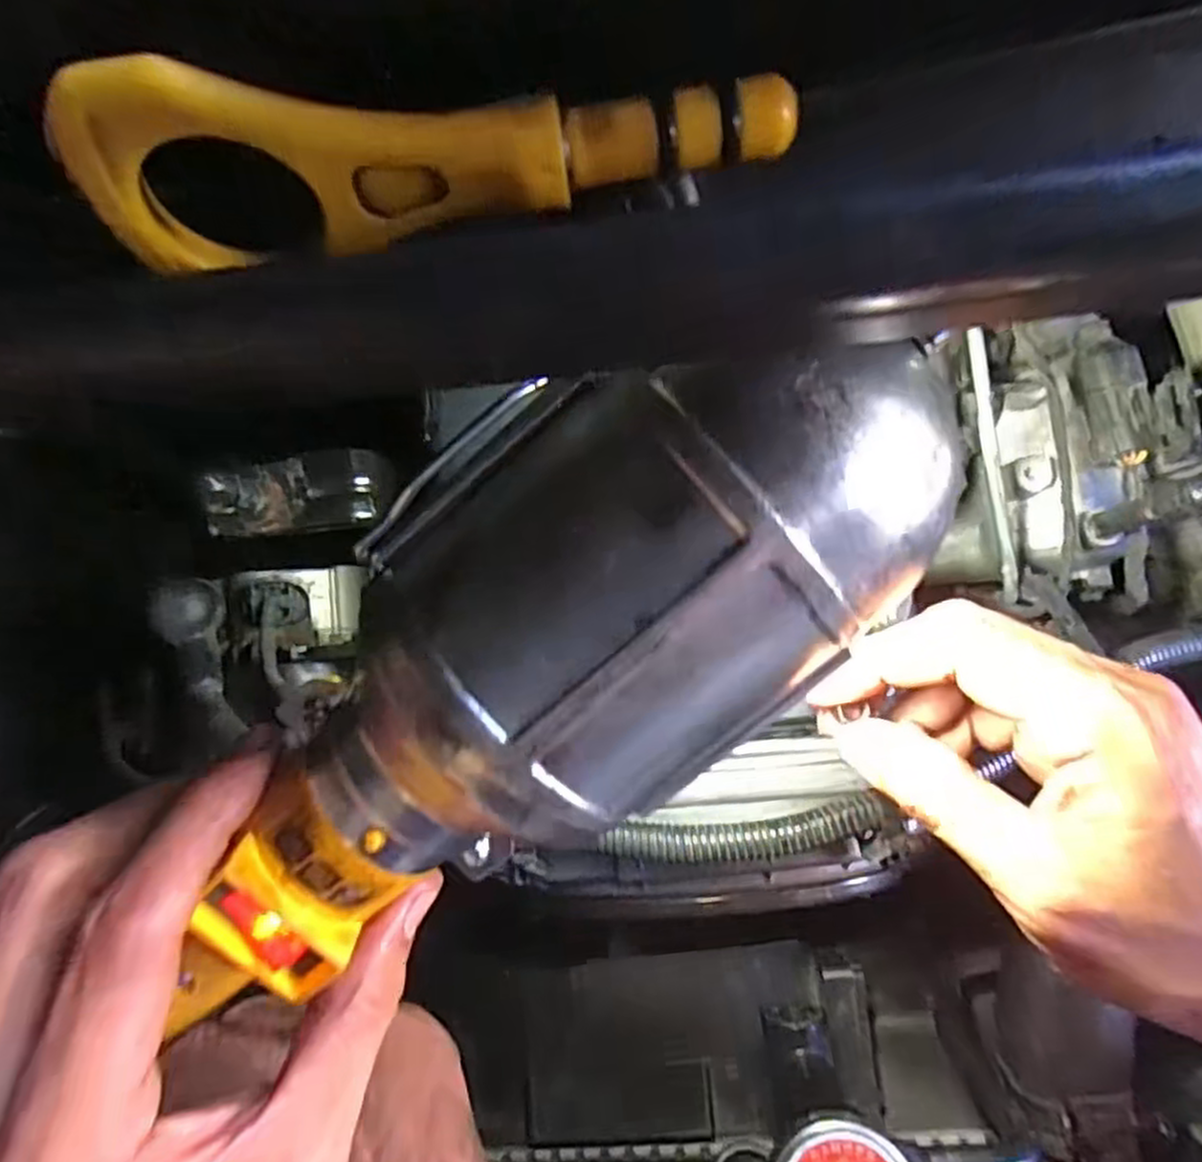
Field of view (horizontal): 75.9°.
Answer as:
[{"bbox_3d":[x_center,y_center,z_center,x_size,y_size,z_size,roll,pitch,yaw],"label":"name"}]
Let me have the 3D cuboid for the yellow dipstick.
[{"bbox_3d":[-0.021,-0.054,0.096,0.088,0.026,0.011,-6,87,5],"label":"yellow dipstick"}]

